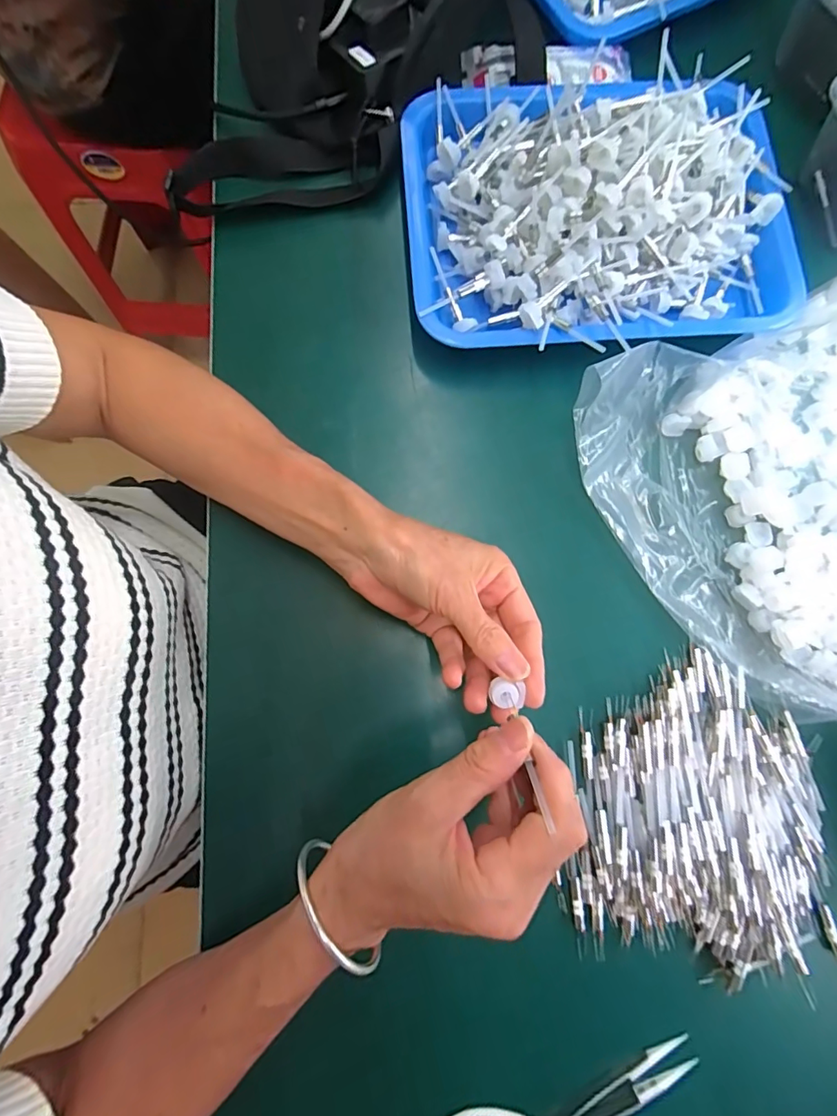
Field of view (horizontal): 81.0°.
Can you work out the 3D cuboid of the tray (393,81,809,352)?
[{"bbox_3d":[0.136,-0.260,0.358,0.288,0.056,0.222,-2,79,0],"label":"tray"}]

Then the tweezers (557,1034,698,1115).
[{"bbox_3d":[0.101,0.309,0.275,0.124,0.017,0.017,-21,80,-3],"label":"tweezers"}]

